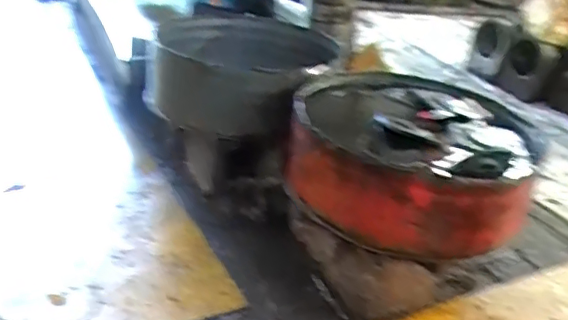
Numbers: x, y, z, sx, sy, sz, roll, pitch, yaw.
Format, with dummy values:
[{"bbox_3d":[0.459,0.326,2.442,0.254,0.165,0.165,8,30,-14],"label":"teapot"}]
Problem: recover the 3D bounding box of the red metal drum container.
[{"bbox_3d":[0.279,-0.008,1.315,0.529,0.198,0.490,25,31,27],"label":"red metal drum container"}]

